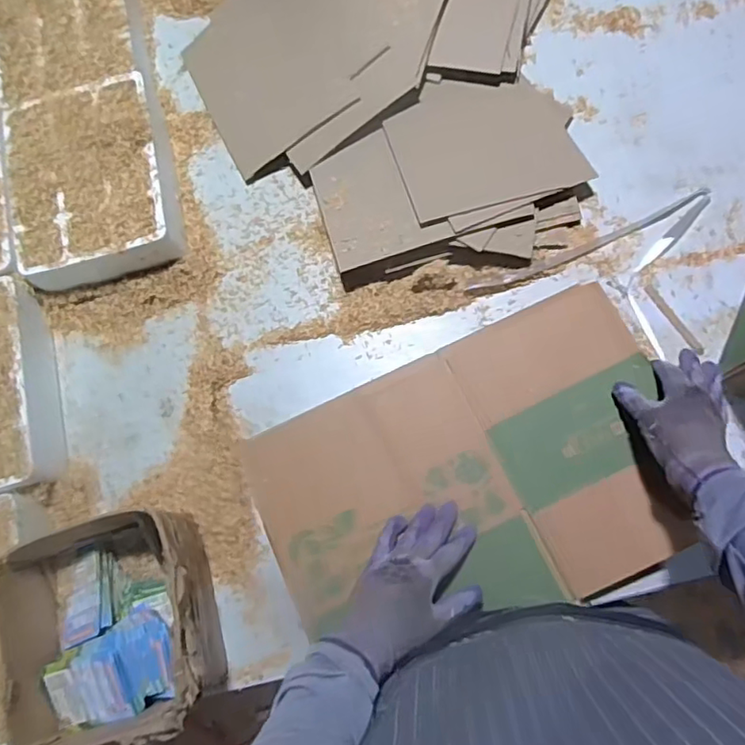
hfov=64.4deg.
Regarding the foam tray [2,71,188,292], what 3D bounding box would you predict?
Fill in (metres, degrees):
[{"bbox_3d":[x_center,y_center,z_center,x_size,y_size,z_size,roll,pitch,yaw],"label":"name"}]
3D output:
[{"bbox_3d":[-0.342,-0.233,0.723,0.186,0.059,0.248,-14,75,1],"label":"foam tray"}]

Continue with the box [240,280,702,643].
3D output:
[{"bbox_3d":[0.099,0.109,0.611,0.419,0.027,0.276,-22,72,1],"label":"box"}]

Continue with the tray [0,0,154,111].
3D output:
[{"bbox_3d":[-0.409,-0.460,0.799,0.185,0.065,0.248,-15,75,1],"label":"tray"}]

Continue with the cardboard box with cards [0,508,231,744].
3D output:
[{"bbox_3d":[-0.238,0.239,0.563,0.163,0.109,0.184,-17,74,0],"label":"cardboard box with cards"}]

